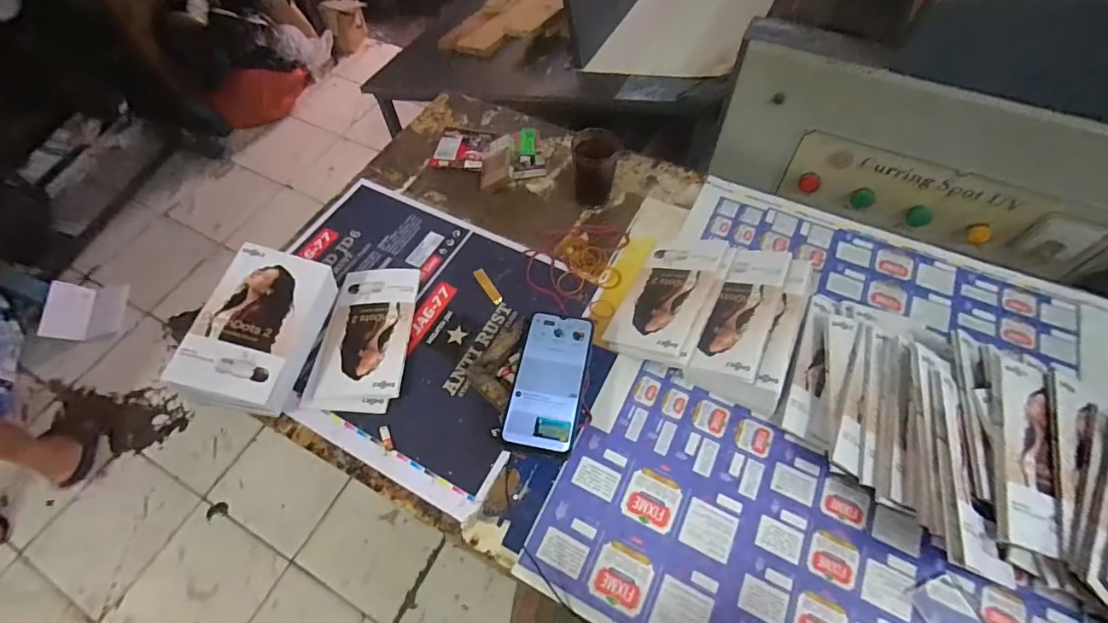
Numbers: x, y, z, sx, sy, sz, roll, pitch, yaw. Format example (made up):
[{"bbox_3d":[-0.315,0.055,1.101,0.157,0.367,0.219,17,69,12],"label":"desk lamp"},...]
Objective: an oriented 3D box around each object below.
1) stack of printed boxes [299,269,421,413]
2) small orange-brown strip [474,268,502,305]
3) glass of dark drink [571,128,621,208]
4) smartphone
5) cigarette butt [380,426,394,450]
[{"bbox_3d":[-0.228,0.028,0.591,0.110,0.023,0.189,3,60,4],"label":"stack of printed boxes"},{"bbox_3d":[-0.086,-0.034,0.633,0.014,0.004,0.061,-30,65,-17],"label":"small orange-brown strip"},{"bbox_3d":[0.054,-0.196,0.675,0.061,0.110,0.050,11,61,8],"label":"glass of dark drink"},{"bbox_3d":[-0.004,0.070,0.511,0.073,0.007,0.154,8,61,6],"label":"smartphone"},{"bbox_3d":[-0.184,0.139,0.528,0.009,0.005,0.029,-23,62,-11],"label":"cigarette butt"}]

